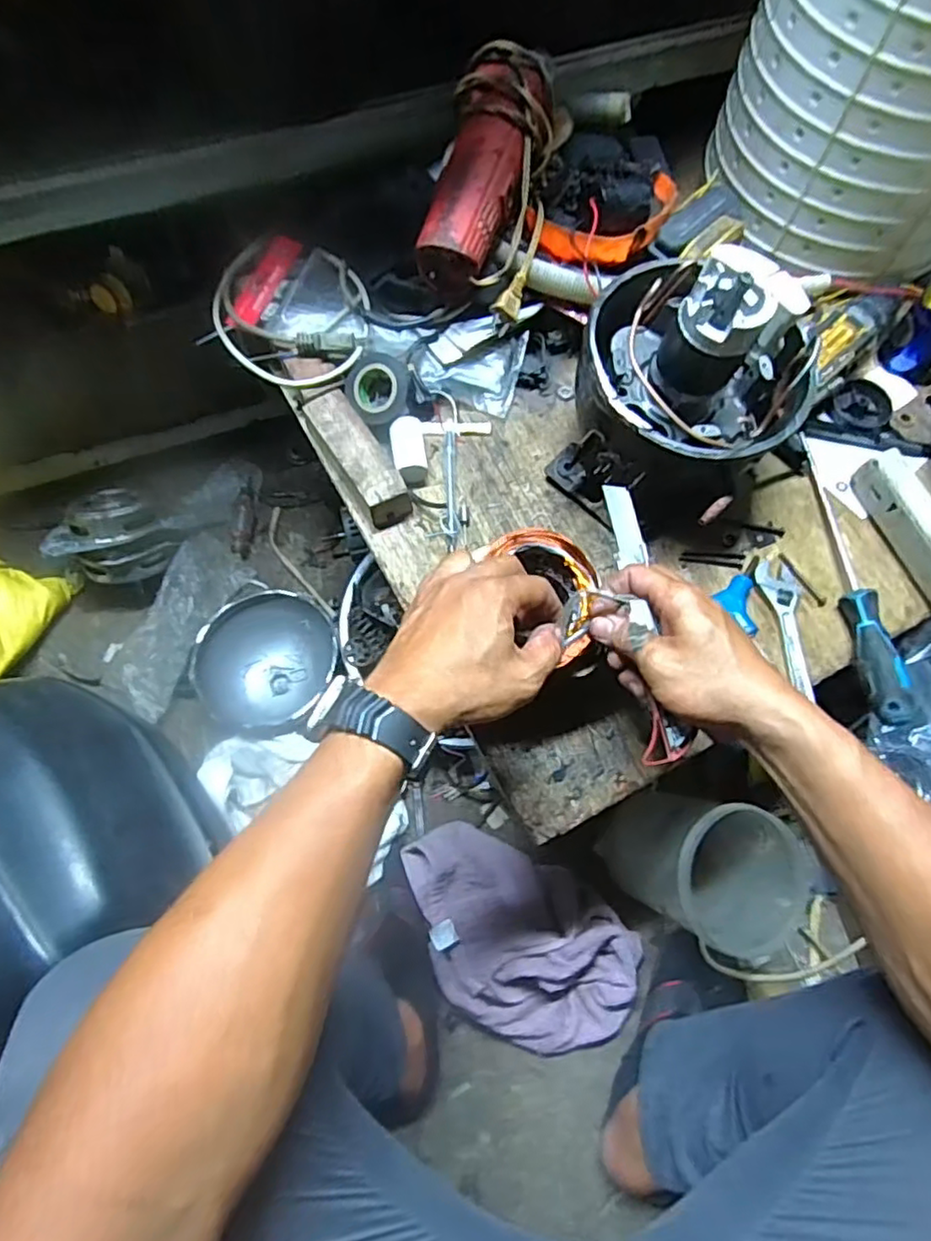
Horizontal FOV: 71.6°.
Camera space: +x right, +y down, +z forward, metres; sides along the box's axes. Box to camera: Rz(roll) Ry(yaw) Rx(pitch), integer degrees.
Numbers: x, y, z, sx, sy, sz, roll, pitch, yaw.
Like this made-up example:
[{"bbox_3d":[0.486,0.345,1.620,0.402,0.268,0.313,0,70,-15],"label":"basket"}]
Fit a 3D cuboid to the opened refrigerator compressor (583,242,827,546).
[{"bbox_3d":[0.178,-0.182,0.520,0.182,0.174,0.168,22,71,6],"label":"opened refrigerator compressor"}]

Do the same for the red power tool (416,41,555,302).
[{"bbox_3d":[0.015,-0.393,0.563,0.090,0.058,0.213,18,84,4],"label":"red power tool"}]

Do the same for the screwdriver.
[{"bbox_3d":[0.328,-0.047,0.552,0.026,0.035,0.274,-1,70,-3],"label":"screwdriver"}]

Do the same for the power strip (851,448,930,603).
[{"bbox_3d":[0.394,-0.062,0.553,0.025,0.052,0.175,-20,72,-9],"label":"power strip"}]

